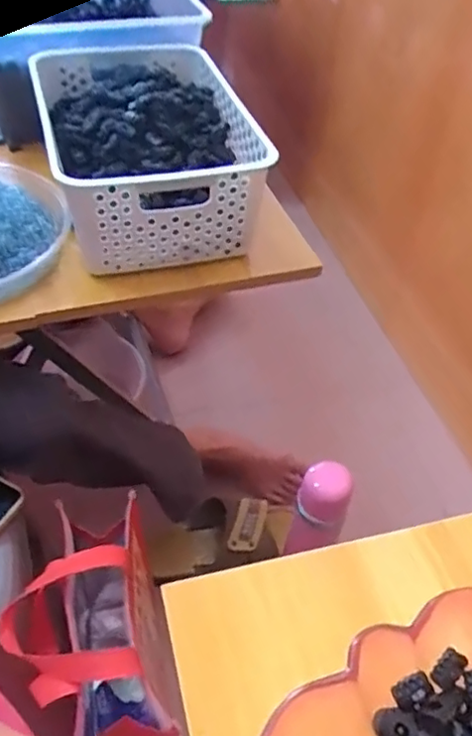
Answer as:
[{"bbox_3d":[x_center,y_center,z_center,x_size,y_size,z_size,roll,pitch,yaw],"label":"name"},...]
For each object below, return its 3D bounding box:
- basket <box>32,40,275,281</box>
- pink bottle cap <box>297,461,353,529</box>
[{"bbox_3d":[-0.098,-0.236,0.659,0.196,0.123,0.278,-10,47,-13],"label":"basket"},{"bbox_3d":[0.108,0.152,0.738,0.057,0.062,0.055,2,46,-2],"label":"pink bottle cap"}]

